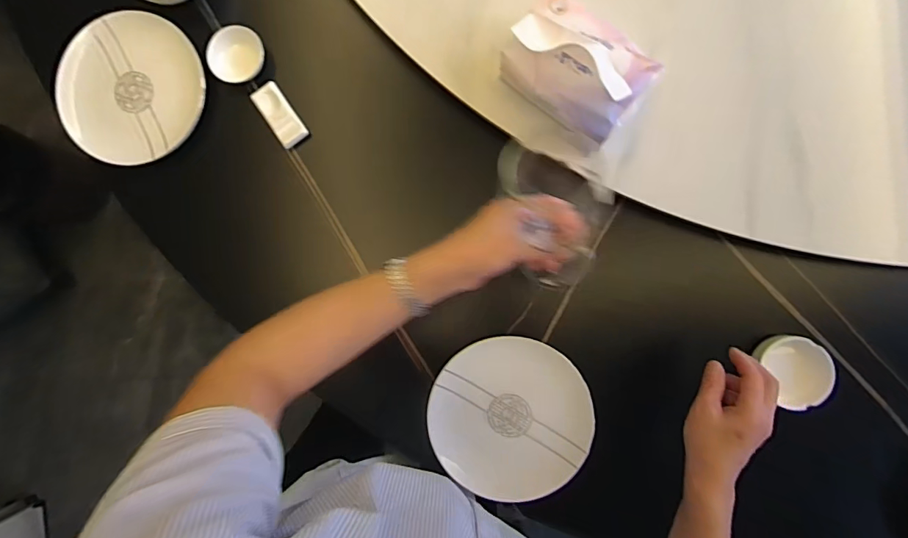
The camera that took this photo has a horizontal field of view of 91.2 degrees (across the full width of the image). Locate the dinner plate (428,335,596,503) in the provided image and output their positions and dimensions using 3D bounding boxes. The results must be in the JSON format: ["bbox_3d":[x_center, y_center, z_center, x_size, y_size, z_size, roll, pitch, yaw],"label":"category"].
[{"bbox_3d":[0.071,0.189,0.563,0.196,0.016,0.195,0,89,4],"label":"dinner plate"}]

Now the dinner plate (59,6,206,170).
[{"bbox_3d":[-0.439,-0.245,0.599,0.194,0.023,0.193,0,89,4],"label":"dinner plate"}]

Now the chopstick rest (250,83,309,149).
[{"bbox_3d":[-0.233,-0.207,0.597,0.037,0.013,0.089,-35,87,3],"label":"chopstick rest"}]

